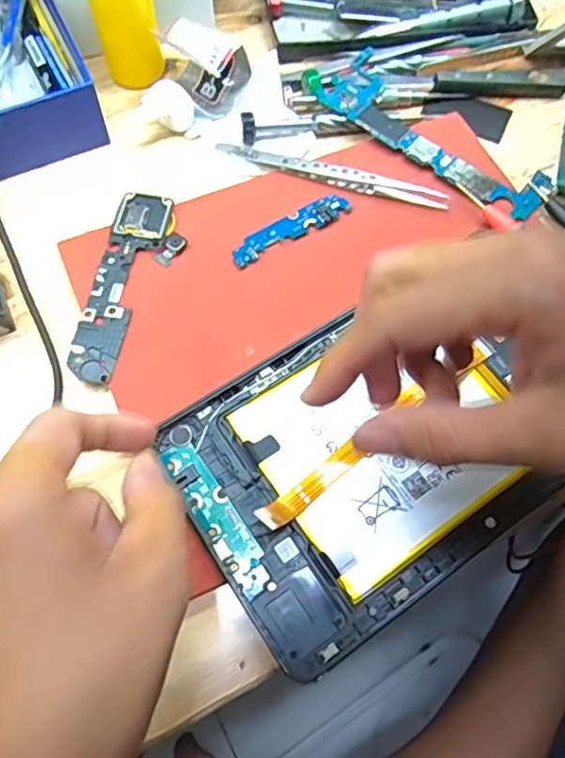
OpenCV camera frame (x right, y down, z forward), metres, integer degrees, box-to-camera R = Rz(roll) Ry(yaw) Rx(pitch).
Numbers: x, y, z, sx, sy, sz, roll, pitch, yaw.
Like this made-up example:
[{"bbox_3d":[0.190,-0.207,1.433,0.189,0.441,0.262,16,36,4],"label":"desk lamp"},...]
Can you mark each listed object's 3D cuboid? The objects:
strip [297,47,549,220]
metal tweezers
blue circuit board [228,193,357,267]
[{"bbox_3d":[0.085,-0.145,0.350,0.156,0.008,0.053,42,71,15],"label":"strip"},{"bbox_3d":[0.027,-0.115,0.332,0.130,0.009,0.007,18,67,6],"label":"metal tweezers"},{"bbox_3d":[0.004,-0.081,0.319,0.072,0.004,0.015,-29,71,-14],"label":"blue circuit board"}]

